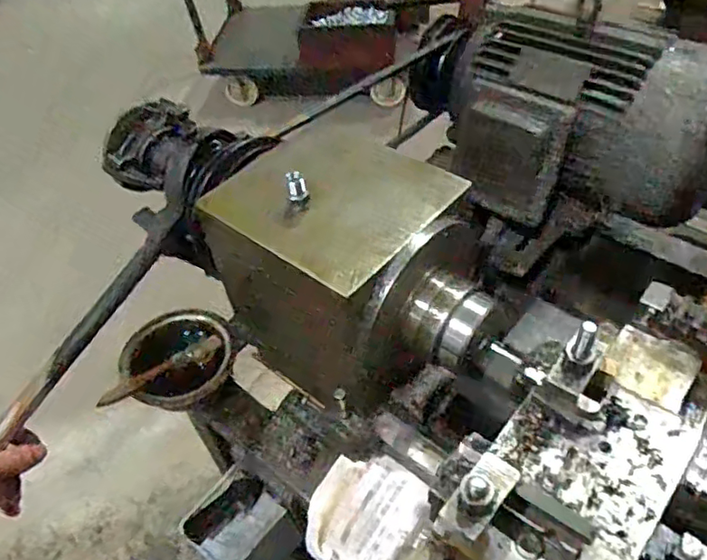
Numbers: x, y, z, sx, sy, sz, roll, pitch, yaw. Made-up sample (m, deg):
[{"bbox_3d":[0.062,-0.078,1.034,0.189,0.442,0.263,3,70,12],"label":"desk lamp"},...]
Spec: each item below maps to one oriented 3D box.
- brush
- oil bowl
[{"bbox_3d":[-0.219,0.104,0.676,0.146,0.029,0.027,-31,50,-21],"label":"brush"},{"bbox_3d":[-0.202,0.087,0.691,0.120,0.041,0.123,-26,49,-17],"label":"oil bowl"}]

